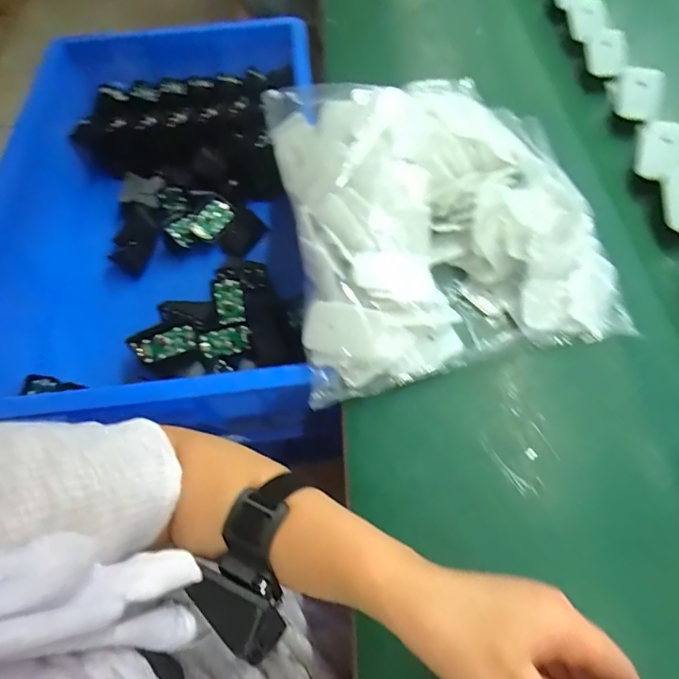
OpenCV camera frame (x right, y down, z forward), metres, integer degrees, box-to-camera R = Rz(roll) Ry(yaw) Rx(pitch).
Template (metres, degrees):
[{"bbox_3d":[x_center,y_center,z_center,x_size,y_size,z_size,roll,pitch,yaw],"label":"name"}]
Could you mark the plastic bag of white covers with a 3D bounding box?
[{"bbox_3d":[0.085,-0.137,0.442,0.289,0.106,0.344,-12,60,-3],"label":"plastic bag of white covers"}]

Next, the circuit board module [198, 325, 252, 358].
[{"bbox_3d":[-0.141,0.003,0.559,0.061,0.005,0.033,-10,88,-25],"label":"circuit board module"}]

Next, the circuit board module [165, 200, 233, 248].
[{"bbox_3d":[-0.199,-0.167,0.660,0.095,0.013,0.044,-33,108,-12],"label":"circuit board module"}]

